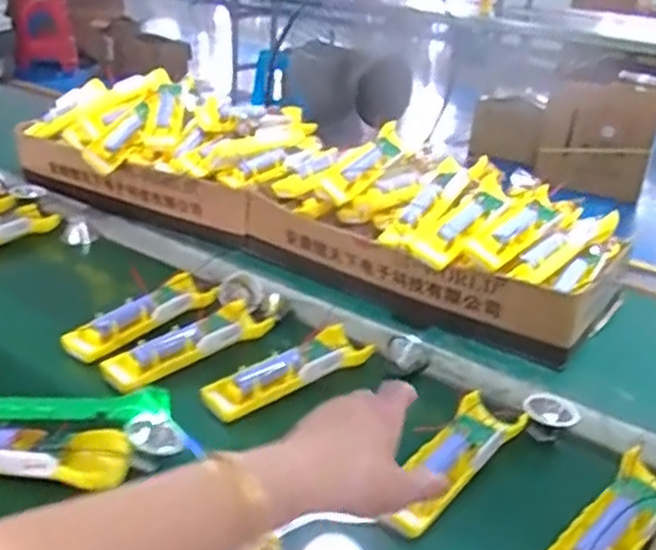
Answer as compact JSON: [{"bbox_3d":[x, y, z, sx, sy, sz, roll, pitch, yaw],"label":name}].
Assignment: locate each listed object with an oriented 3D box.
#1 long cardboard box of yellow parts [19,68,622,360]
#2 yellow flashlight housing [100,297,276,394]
[{"bbox_3d":[-0.054,-0.114,0.918,0.781,0.119,0.178,20,30,25],"label":"long cardboard box of yellow parts"},{"bbox_3d":[-0.134,0.060,0.698,0.166,0.032,0.050,-19,37,-41],"label":"yellow flashlight housing"}]

